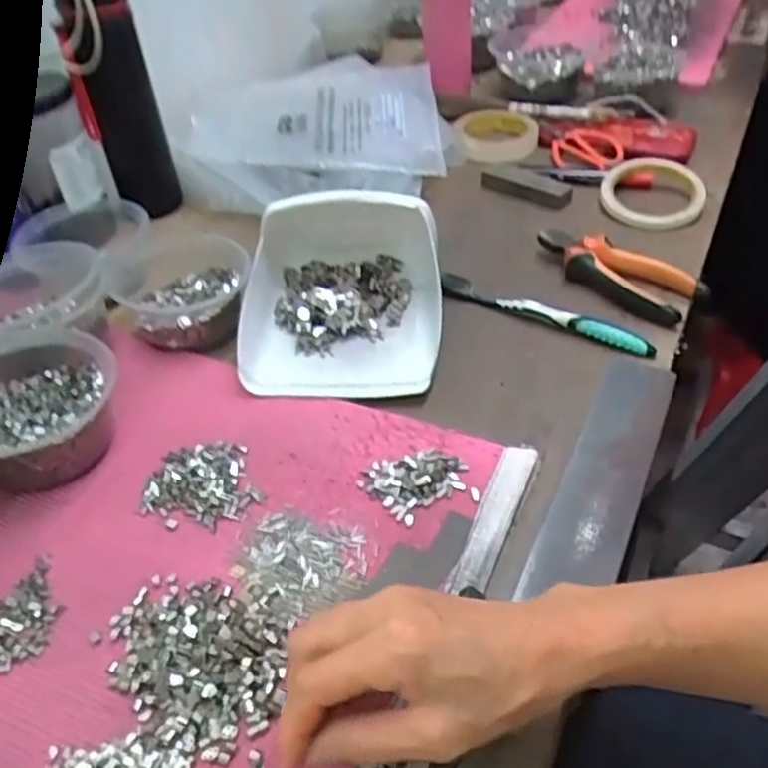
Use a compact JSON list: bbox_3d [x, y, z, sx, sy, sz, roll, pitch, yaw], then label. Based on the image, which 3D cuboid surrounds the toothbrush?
[{"bbox_3d":[0.127,-0.059,0.582,0.180,0.012,0.016,23,49,25],"label":"toothbrush"}]

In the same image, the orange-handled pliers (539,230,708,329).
[{"bbox_3d":[0.201,-0.103,0.620,0.063,0.022,0.149,-30,49,-26],"label":"orange-handled pliers"}]

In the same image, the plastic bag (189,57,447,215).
[{"bbox_3d":[-0.076,-0.297,0.819,0.285,0.042,0.289,-6,43,-3],"label":"plastic bag"}]

